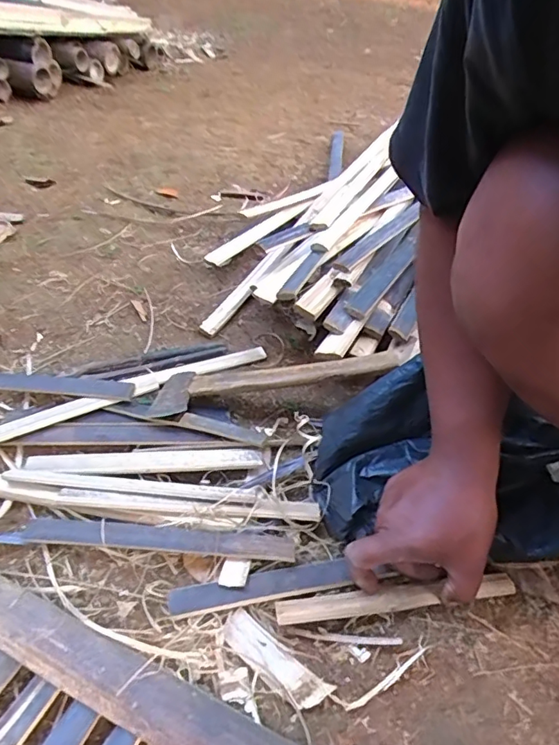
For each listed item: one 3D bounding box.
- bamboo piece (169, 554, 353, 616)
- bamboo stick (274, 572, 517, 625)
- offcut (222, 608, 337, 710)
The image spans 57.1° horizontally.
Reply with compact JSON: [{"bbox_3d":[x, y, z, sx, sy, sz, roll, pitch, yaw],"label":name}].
[{"bbox_3d":[-0.016,0.185,0.447,0.156,0.010,0.025,-6,44,-11],"label":"bamboo piece"},{"bbox_3d":[0.100,0.193,0.445,0.207,0.018,0.026,-4,43,-8],"label":"bamboo stick"},{"bbox_3d":[-0.005,0.231,0.414,0.095,0.015,0.030,29,50,26],"label":"offcut"}]

